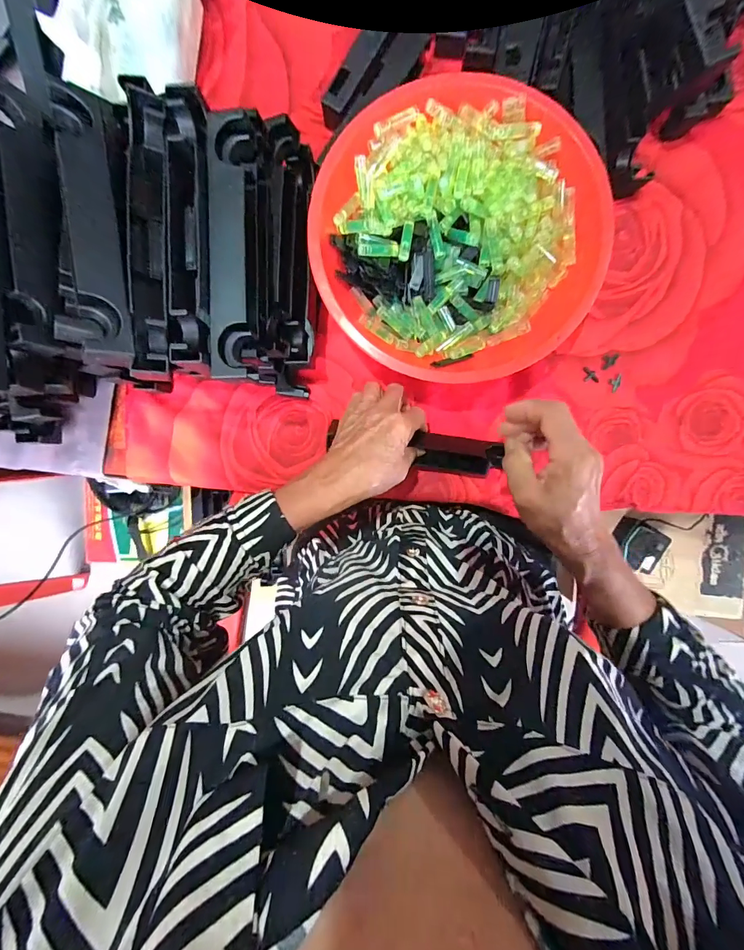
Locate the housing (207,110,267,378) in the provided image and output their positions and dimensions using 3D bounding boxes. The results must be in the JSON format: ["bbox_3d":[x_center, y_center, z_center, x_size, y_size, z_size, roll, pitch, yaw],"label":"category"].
[{"bbox_3d":[-0.105,-0.176,0.296,0.032,0.026,0.201,0,92,3],"label":"housing"}]

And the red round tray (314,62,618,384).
[{"bbox_3d":[0.075,-0.211,0.357,0.239,0.074,0.234,0,92,1],"label":"red round tray"}]

